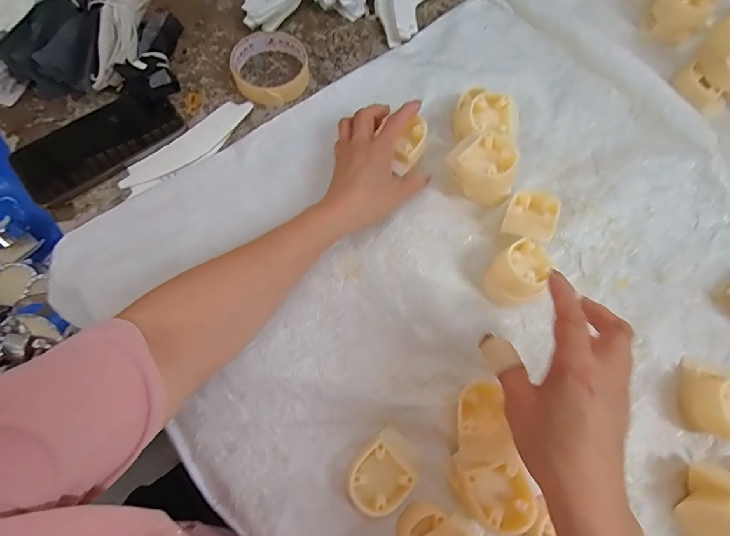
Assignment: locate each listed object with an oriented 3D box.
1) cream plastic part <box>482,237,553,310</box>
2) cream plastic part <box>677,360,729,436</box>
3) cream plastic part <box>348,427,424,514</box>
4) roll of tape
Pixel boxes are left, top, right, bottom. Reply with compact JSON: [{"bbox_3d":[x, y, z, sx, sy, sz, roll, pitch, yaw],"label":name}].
[{"bbox_3d":[0.144,0.007,0.368,0.057,0.041,0.049,-38,77,-13],"label":"cream plastic part"},{"bbox_3d":[0.305,0.111,0.336,0.052,0.037,0.064,6,71,0],"label":"cream plastic part"},{"bbox_3d":[0.014,0.167,0.318,0.054,0.017,0.048,-39,77,-13],"label":"cream plastic part"},{"bbox_3d":[-0.107,-0.227,0.446,0.083,0.021,0.088,-10,72,-5],"label":"roll of tape"}]

